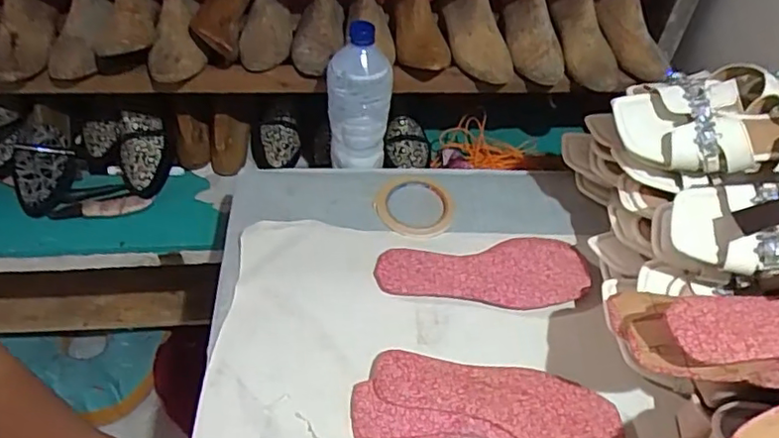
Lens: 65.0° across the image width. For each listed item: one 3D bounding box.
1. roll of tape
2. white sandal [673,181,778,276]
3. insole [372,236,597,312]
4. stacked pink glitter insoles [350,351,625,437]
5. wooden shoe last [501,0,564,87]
[{"bbox_3d":[0.031,-0.020,0.777,0.099,0.012,0.108,2,47,-2],"label":"roll of tape"},{"bbox_3d":[0.384,0.007,0.552,0.244,0.050,0.104,1,47,-3],"label":"white sandal"},{"bbox_3d":[0.111,0.065,0.698,0.243,0.014,0.095,-7,52,-11],"label":"insole"},{"bbox_3d":[0.091,0.182,0.593,0.248,0.016,0.094,3,47,-1],"label":"stacked pink glitter insoles"},{"bbox_3d":[0.218,-0.304,0.938,0.074,0.094,0.246,4,47,0],"label":"wooden shoe last"}]

